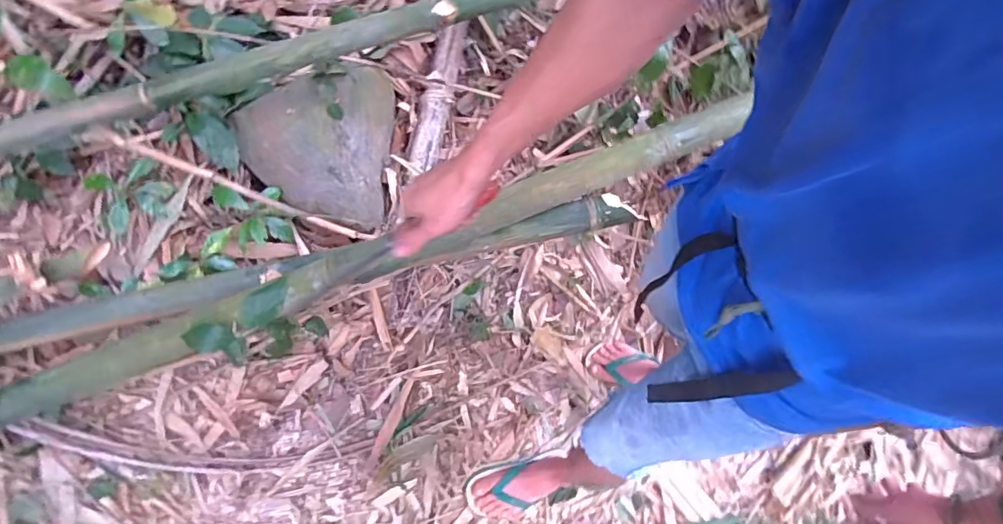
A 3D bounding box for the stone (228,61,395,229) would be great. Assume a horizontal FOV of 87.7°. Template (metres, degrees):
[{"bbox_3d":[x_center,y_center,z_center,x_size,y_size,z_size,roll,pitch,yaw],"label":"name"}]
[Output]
[{"bbox_3d":[-0.364,-0.255,1.032,0.262,0.213,0.293,4,66,-1],"label":"stone"}]

